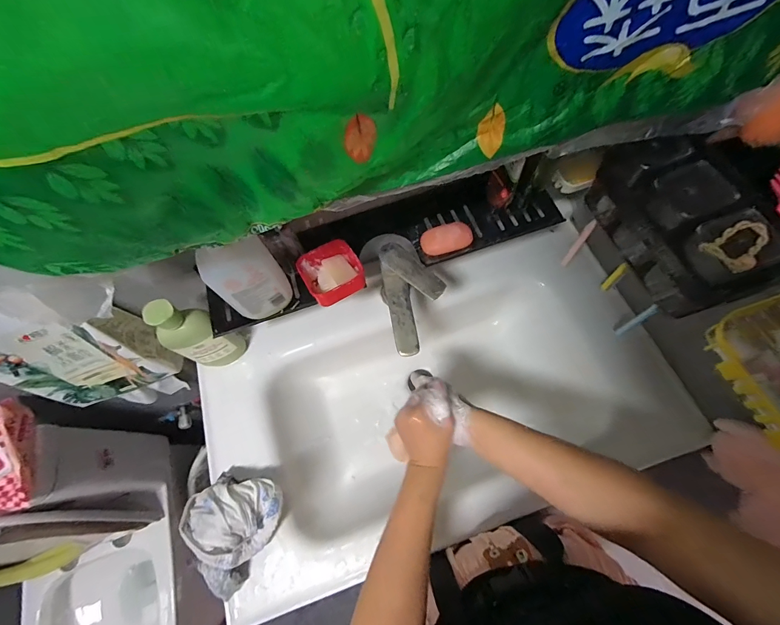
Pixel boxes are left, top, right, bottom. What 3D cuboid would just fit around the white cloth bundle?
[{"bbox_3d":[-0.249,0.315,0.520,0.136,0.076,0.153,31,72,14],"label":"white cloth bundle"}]

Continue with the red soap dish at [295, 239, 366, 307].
[{"bbox_3d":[-0.088,-0.059,0.536,0.086,0.033,0.100,-31,70,-10],"label":"red soap dish"}]

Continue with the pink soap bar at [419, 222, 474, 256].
[{"bbox_3d":[0.091,-0.118,0.558,0.080,0.021,0.044,-11,68,-2],"label":"pink soap bar"}]

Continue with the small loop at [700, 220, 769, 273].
[{"bbox_3d":[0.339,-0.063,0.333,0.061,0.013,0.041,-28,69,-9],"label":"small loop"}]

